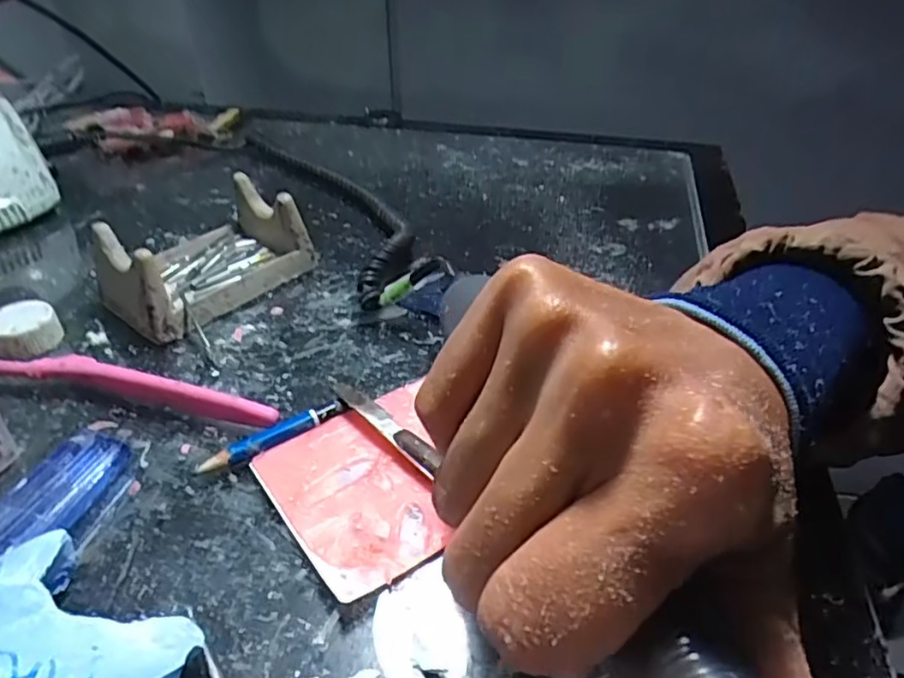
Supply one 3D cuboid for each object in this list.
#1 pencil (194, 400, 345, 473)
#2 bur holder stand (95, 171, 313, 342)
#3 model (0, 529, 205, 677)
[{"bbox_3d":[-0.071,0.039,0.250,0.058,0.009,0.008,-25,44,-29],"label":"pencil"},{"bbox_3d":[-0.132,-0.046,0.334,0.061,0.043,0.095,25,44,29],"label":"bur holder stand"},{"bbox_3d":[-0.106,0.086,0.172,0.064,0.029,0.047,17,40,21],"label":"model"}]

